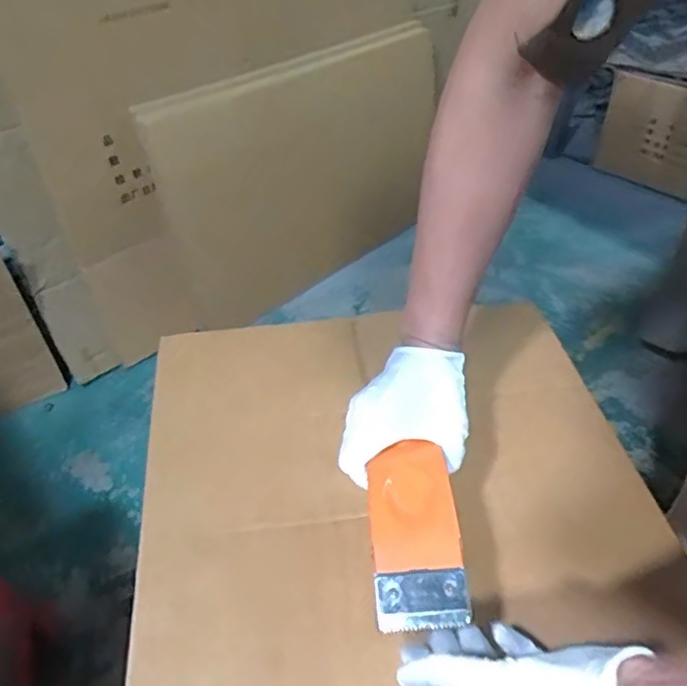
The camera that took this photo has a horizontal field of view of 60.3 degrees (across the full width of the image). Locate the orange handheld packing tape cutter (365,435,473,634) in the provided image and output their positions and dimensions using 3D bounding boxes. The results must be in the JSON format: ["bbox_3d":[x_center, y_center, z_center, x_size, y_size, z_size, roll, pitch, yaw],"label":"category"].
[{"bbox_3d":[0.046,0.122,0.394,0.056,0.014,0.125,-1,47,0],"label":"orange handheld packing tape cutter"}]

